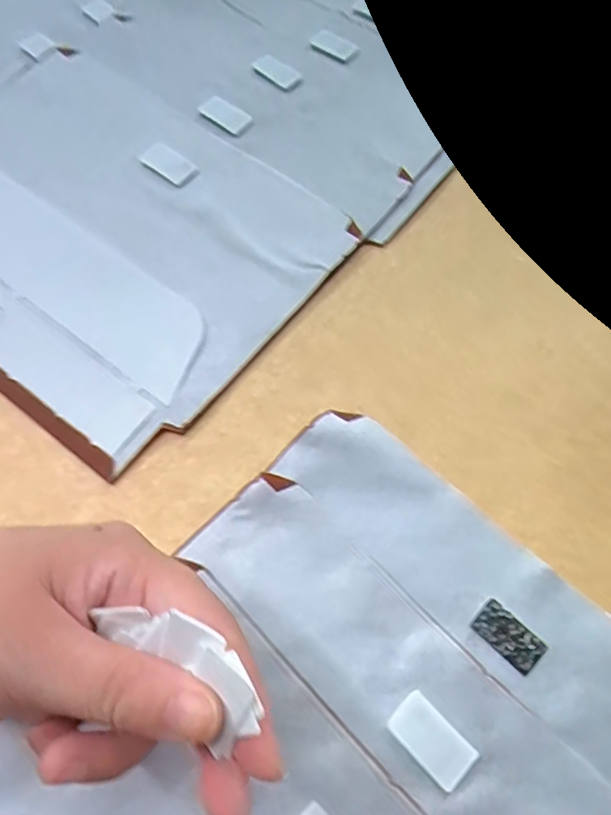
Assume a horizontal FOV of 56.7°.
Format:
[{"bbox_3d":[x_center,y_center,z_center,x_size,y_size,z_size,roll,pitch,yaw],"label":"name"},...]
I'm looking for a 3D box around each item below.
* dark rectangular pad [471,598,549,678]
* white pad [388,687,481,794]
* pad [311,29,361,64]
[{"bbox_3d":[0.086,0.096,0.238,0.016,0.004,0.029,-42,71,-17],"label":"dark rectangular pad"},{"bbox_3d":[0.050,0.131,0.222,0.020,0.007,0.033,-41,71,-17],"label":"white pad"},{"bbox_3d":[0.021,-0.262,0.410,0.035,0.005,0.018,40,71,17],"label":"pad"}]

